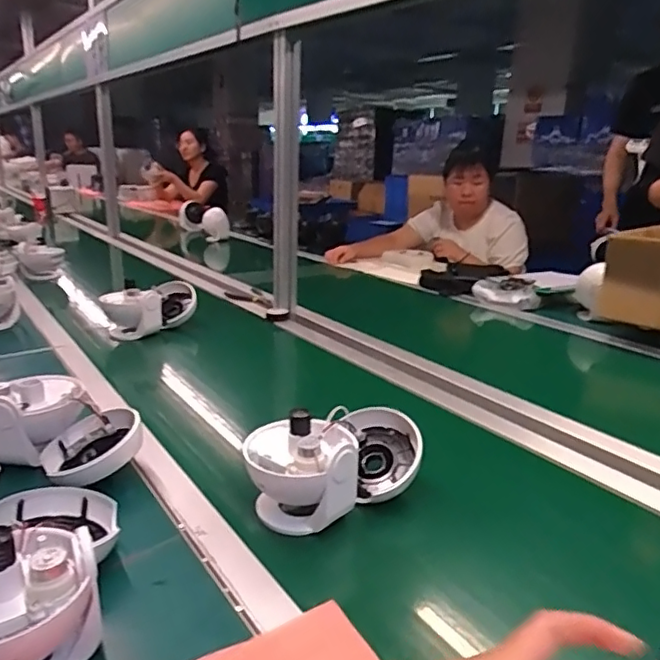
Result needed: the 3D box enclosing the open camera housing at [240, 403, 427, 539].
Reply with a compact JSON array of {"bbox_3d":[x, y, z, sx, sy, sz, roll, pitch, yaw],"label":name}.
[{"bbox_3d":[0.004,0.142,0.634,0.195,0.105,0.110,-8,17,-30],"label":"open camera housing"}]

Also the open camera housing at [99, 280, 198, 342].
[{"bbox_3d":[-0.385,-0.046,1.224,0.126,0.097,0.187,6,16,17],"label":"open camera housing"}]

